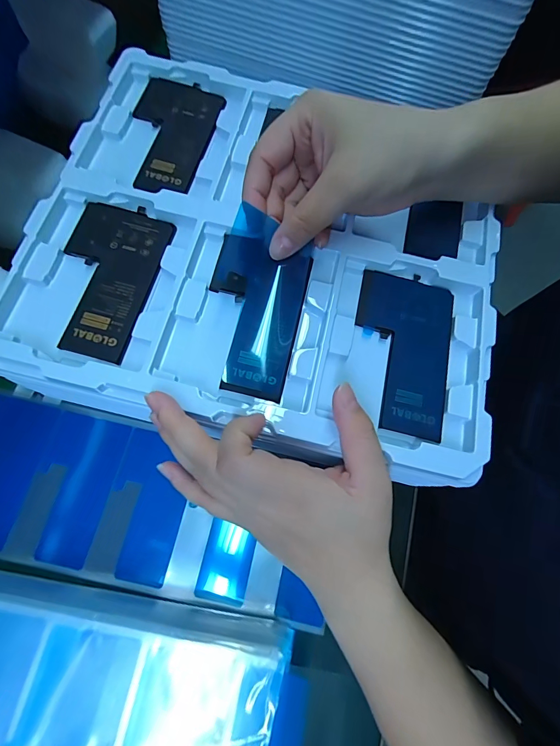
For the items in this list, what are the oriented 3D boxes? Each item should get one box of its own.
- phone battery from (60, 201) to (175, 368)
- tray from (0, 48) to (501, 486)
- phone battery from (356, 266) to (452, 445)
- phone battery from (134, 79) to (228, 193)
[{"bbox_3d":[-0.117,-0.065,0.239,0.065,0.005,0.110,11,72,1],"label":"phone battery"},{"bbox_3d":[-0.004,-0.093,0.253,0.312,0.020,0.278,13,72,2],"label":"tray"},{"bbox_3d":[0.081,-0.016,0.237,0.062,0.006,0.109,13,72,2],"label":"phone battery"},{"bbox_3d":[-0.090,-0.188,0.279,0.068,0.005,0.111,15,72,3],"label":"phone battery"}]

